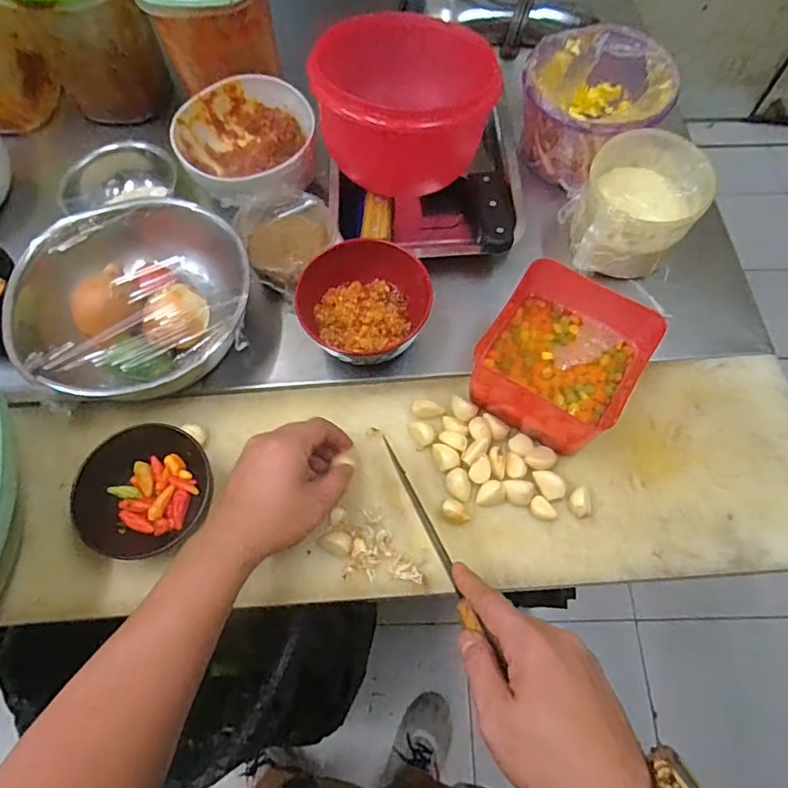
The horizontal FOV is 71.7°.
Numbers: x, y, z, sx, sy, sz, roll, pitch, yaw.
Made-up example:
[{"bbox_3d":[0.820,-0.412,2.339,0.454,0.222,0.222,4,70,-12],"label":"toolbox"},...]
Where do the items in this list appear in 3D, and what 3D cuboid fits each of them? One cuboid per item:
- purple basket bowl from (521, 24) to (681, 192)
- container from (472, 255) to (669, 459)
[{"bbox_3d":[0.216,-0.315,0.608,0.150,0.093,0.153,0,65,1],"label":"purple basket bowl"},{"bbox_3d":[0.151,-0.029,0.493,0.136,0.080,0.119,31,70,14],"label":"container"}]

